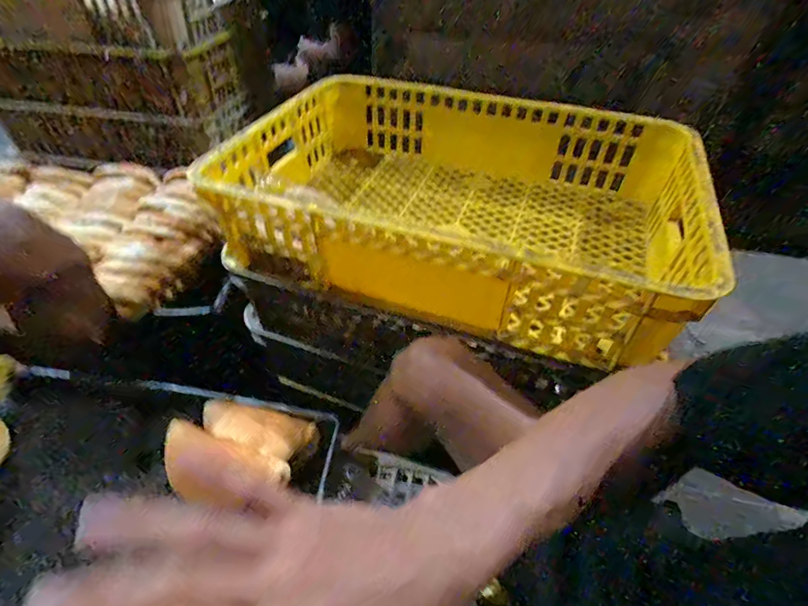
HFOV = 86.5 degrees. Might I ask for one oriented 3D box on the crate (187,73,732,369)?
[{"bbox_3d":[0.079,-0.178,0.648,0.616,0.141,0.463,16,46,14],"label":"crate"}]

